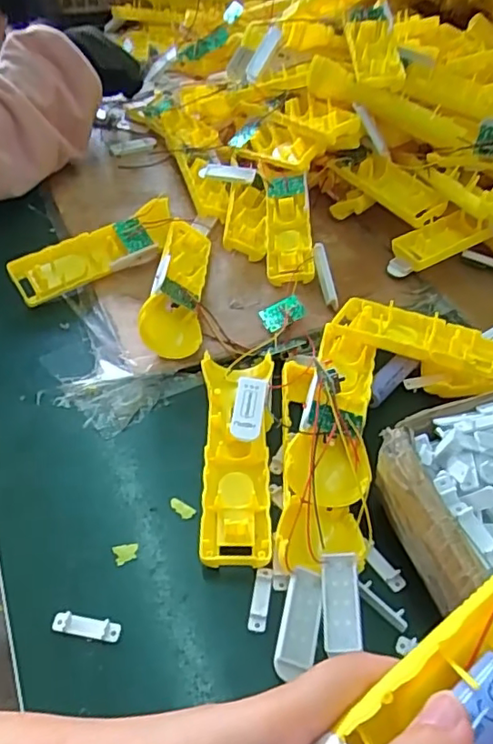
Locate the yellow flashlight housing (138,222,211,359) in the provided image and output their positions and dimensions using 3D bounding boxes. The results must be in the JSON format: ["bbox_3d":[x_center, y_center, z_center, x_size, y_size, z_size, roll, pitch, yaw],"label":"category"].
[{"bbox_3d":[-0.055,-0.078,0.506,0.044,0.044,0.159,4,47,3],"label":"yellow flashlight housing"}]

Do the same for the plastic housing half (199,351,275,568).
[{"bbox_3d":[-0.007,0.054,0.400,0.047,0.024,0.161,0,47,0],"label":"plastic housing half"}]

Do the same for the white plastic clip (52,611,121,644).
[{"bbox_3d":[-0.089,0.140,0.324,0.037,0.004,0.010,9,47,8],"label":"white plastic clip"}]

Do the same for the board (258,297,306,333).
[{"bbox_3d":[0.031,-0.048,0.490,0.035,0.008,0.028,-28,52,2],"label":"board"}]

